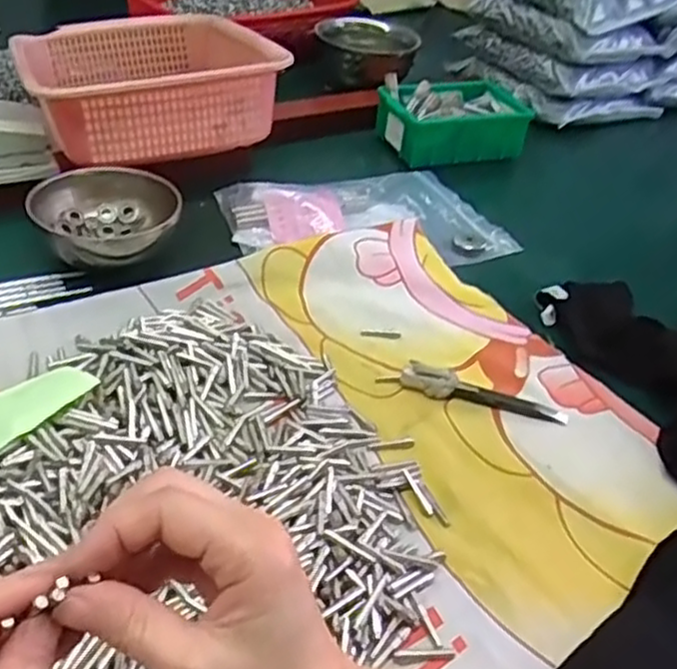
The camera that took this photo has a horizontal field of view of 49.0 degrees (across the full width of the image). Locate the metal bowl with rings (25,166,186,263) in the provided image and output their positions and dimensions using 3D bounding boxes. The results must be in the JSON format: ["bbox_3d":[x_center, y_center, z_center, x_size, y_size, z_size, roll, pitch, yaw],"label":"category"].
[{"bbox_3d":[-0.175,-0.085,0.566,0.107,0.052,0.085,0,38,-10],"label":"metal bowl with rings"}]

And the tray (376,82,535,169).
[{"bbox_3d":[0.127,-0.229,0.810,0.150,0.056,0.100,-8,40,-20],"label":"tray"}]

